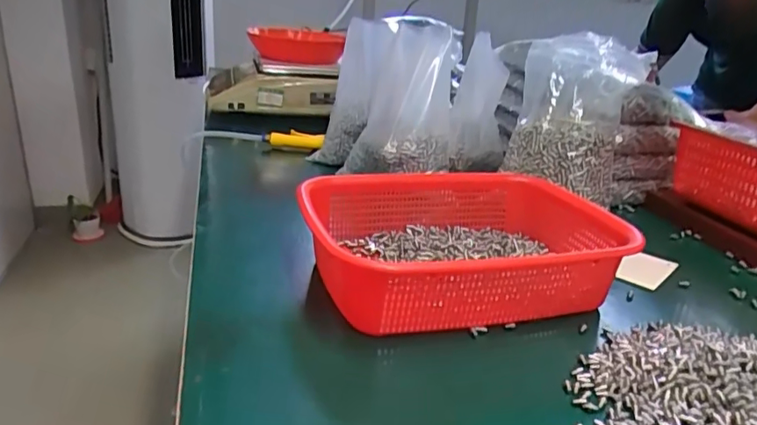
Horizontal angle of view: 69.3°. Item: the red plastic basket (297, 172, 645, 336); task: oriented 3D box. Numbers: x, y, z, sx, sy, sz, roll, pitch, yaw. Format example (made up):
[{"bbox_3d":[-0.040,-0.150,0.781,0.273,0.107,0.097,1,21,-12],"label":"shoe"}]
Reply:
[{"bbox_3d":[0.071,0.031,0.516,0.272,0.076,0.218,-3,21,-16],"label":"red plastic basket"}]

